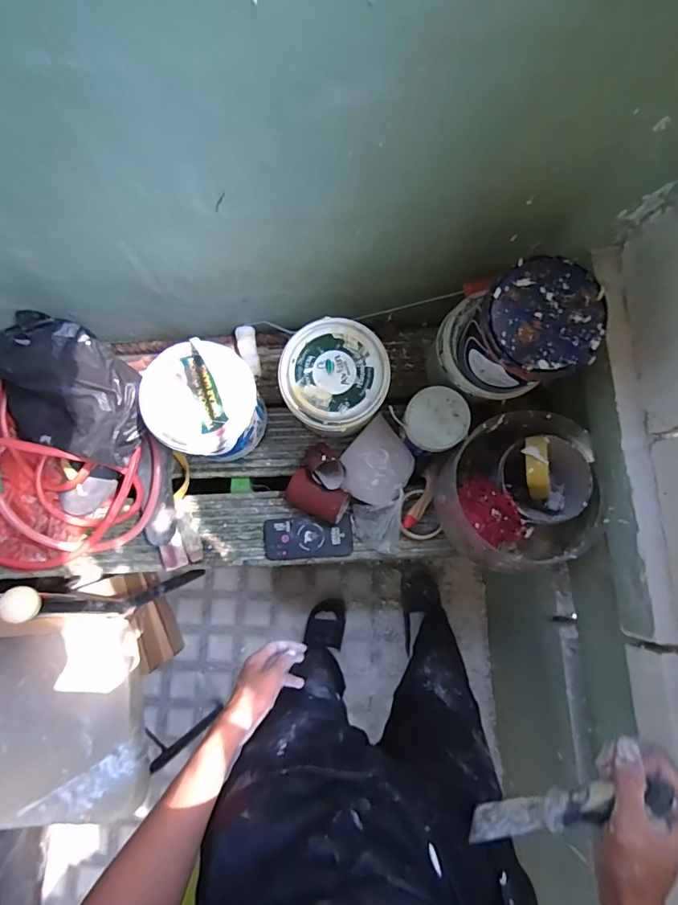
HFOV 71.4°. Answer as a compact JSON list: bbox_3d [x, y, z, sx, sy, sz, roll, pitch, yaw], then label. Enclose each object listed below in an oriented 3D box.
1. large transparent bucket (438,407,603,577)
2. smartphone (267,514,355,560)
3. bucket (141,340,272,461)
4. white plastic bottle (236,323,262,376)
[{"bbox_3d":[0.307,0.069,0.827,0.250,0.201,0.241,0,79,-1],"label":"large transparent bucket"},{"bbox_3d":[-0.059,0.164,0.921,0.169,0.014,0.079,-3,79,-1],"label":"smartphone"},{"bbox_3d":[-0.231,-0.076,0.850,0.174,0.224,0.176,0,79,-1],"label":"bucket"},{"bbox_3d":[-0.180,-0.206,0.960,0.039,0.036,0.102,-17,108,-4],"label":"white plastic bottle"}]

